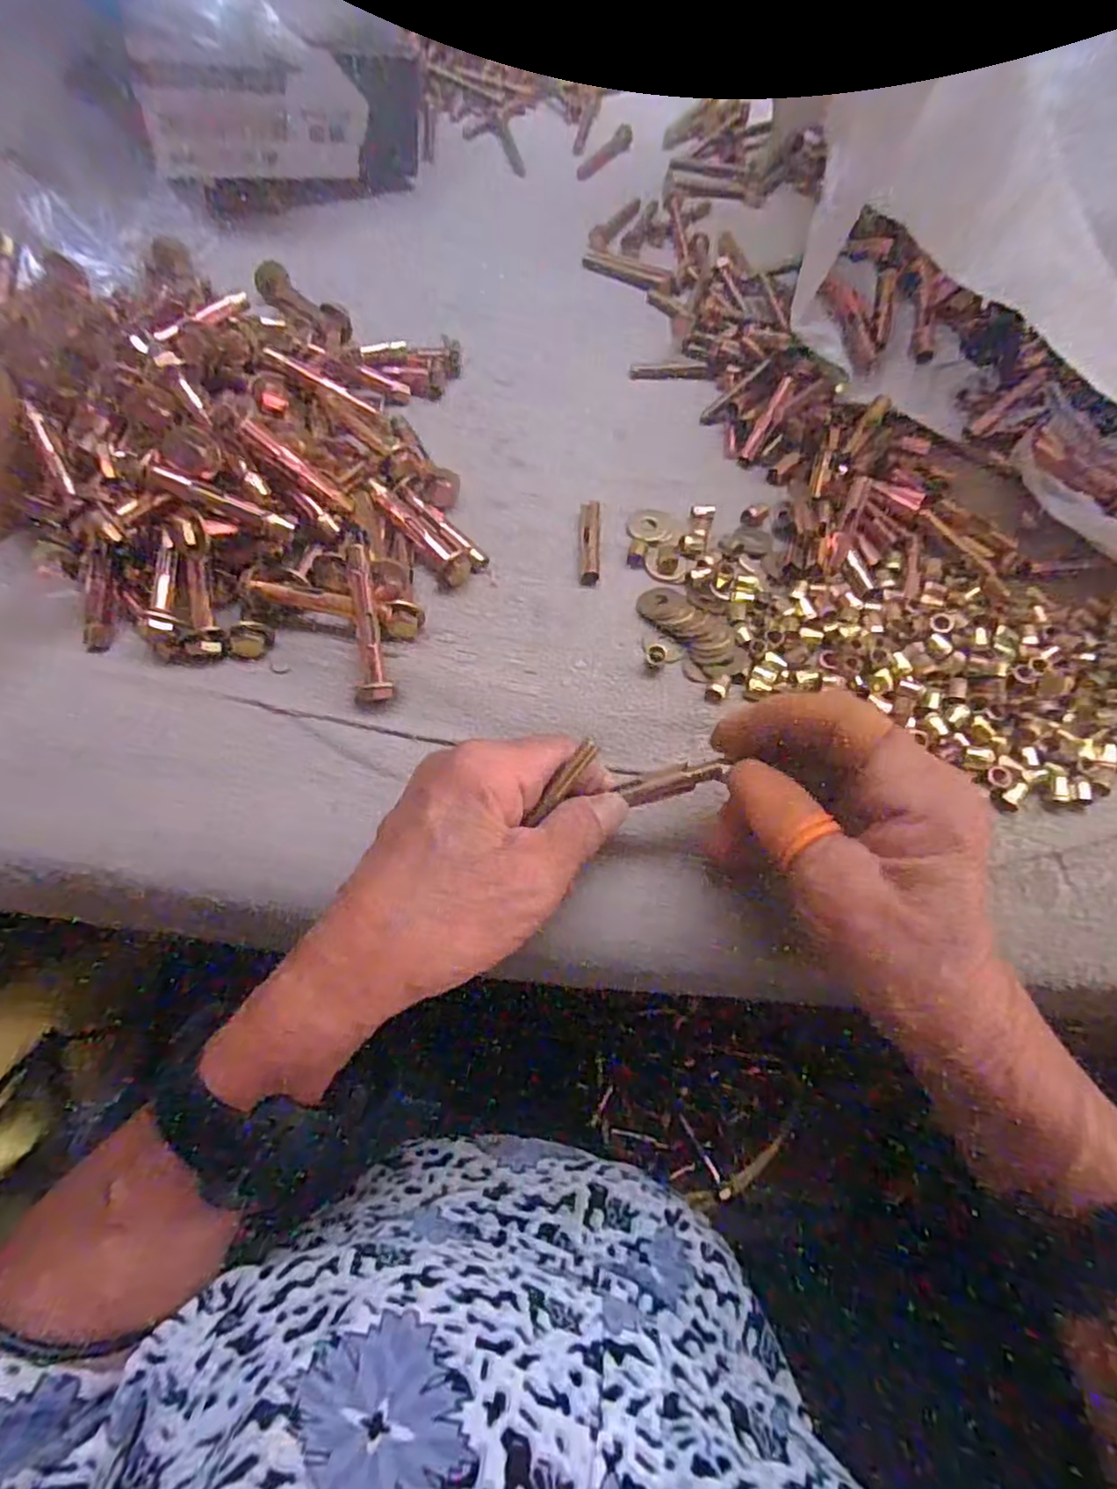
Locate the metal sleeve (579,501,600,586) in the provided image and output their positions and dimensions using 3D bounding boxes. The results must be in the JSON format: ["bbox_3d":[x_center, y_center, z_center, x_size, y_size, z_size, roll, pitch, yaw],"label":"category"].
[{"bbox_3d":[0.016,-0.101,0.332,0.010,0.010,0.044,3,63,-1],"label":"metal sleeve"}]

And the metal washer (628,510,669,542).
[{"bbox_3d":[0.047,-0.114,0.341,0.022,0.004,0.023,0,56,0],"label":"metal washer"}]

